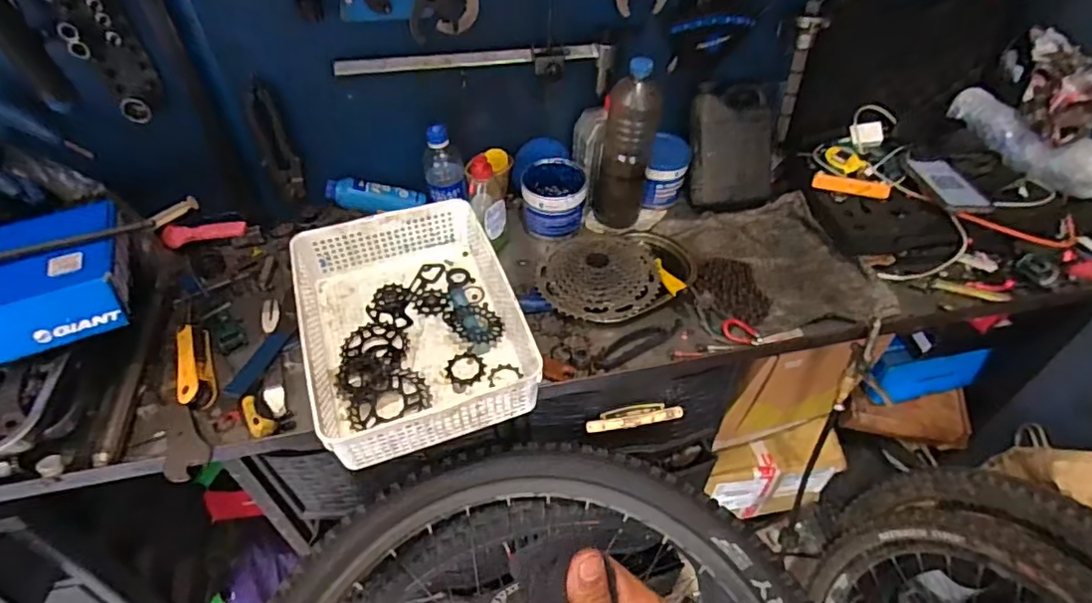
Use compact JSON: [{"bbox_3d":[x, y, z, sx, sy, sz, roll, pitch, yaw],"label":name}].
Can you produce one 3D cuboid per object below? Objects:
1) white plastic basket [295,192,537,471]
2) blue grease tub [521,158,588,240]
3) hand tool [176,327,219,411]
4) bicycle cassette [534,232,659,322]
[{"bbox_3d":[-0.171,0.023,0.735,0.248,0.087,0.326,-16,48,-14],"label":"white plastic basket"},{"bbox_3d":[0.013,-0.157,0.926,0.100,0.095,0.095,-1,46,1],"label":"blue grease tub"},{"bbox_3d":[-0.449,0.082,0.747,0.037,0.028,0.127,-19,49,-16],"label":"hand tool"},{"bbox_3d":[0.080,-0.043,0.846,0.182,0.045,0.173,-18,48,-15],"label":"bicycle cassette"}]

